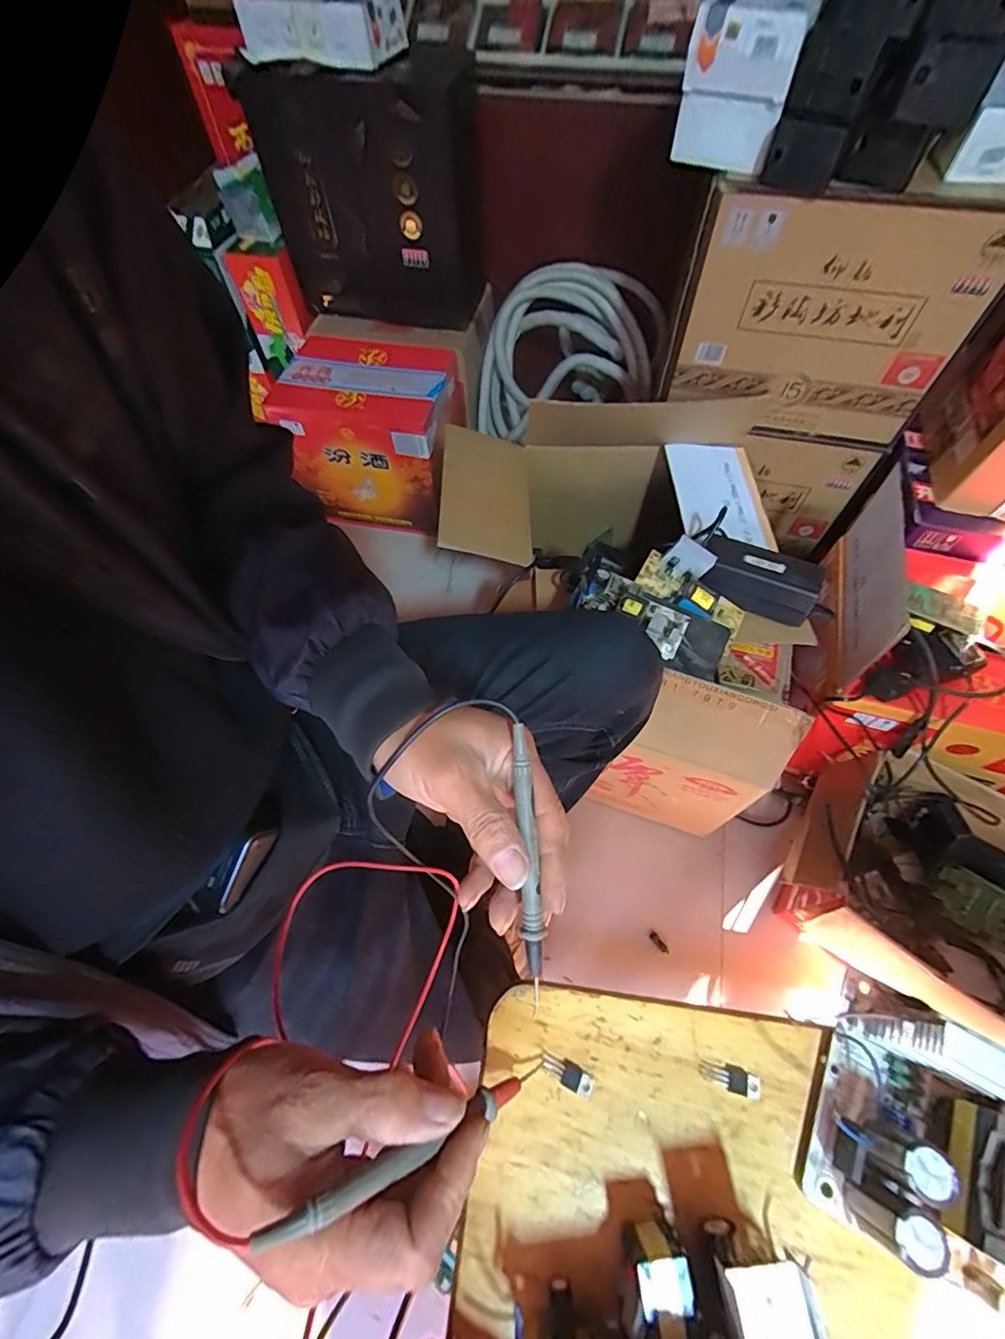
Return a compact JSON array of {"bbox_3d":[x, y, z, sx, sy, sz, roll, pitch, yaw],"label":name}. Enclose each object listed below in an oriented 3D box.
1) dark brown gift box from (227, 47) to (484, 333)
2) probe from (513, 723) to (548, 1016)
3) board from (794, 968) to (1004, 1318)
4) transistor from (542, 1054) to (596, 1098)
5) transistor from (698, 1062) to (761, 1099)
[{"bbox_3d":[-0.221,-0.870,0.976,0.359,0.343,0.202,20,64,12],"label":"dark brown gift box"},{"bbox_3d":[0.014,0.103,0.269,0.011,0.011,0.133,-3,83,0],"label":"probe"},{"bbox_3d":[0.238,0.230,0.232,0.163,0.055,0.108,25,65,15],"label":"board"},{"bbox_3d":[0.035,0.215,0.278,0.029,0.004,0.011,29,66,16],"label":"transistor"},{"bbox_3d":[0.120,0.216,0.275,0.030,0.004,0.011,13,62,9],"label":"transistor"}]

